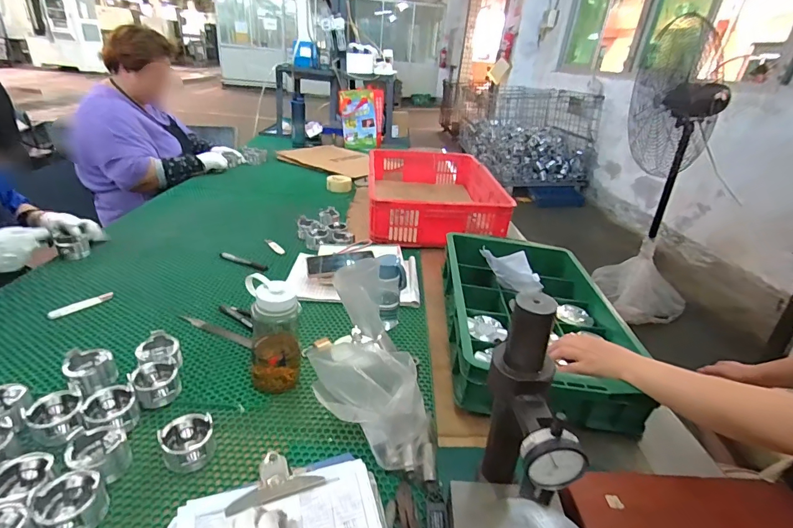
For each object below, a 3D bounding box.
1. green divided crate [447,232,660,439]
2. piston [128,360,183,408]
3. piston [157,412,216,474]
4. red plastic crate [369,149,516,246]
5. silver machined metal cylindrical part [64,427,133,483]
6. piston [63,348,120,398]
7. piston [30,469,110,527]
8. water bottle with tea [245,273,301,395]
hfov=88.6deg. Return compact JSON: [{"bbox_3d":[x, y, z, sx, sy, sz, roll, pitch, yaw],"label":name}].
[{"bbox_3d":[0.272,0.083,0.831,0.327,0.137,0.525,5,29,1],"label":"green divided crate"},{"bbox_3d":[-0.371,0.186,0.630,0.065,0.046,0.056,-14,34,-30],"label":"piston"},{"bbox_3d":[-0.283,0.243,0.552,0.061,0.046,0.061,-6,31,-18],"label":"piston"},{"bbox_3d":[0.116,-0.265,1.442,0.416,0.136,0.676,3,28,-6],"label":"red plastic crate"},{"bbox_3d":[-0.383,0.250,0.527,0.064,0.046,0.065,4,29,-2],"label":"silver machined metal cylindrical part"},{"bbox_3d":[-0.480,0.171,0.644,0.062,0.049,0.067,4,29,-2],"label":"piston"},{"bbox_3d":[-0.375,0.278,0.470,0.062,0.048,0.059,4,29,-2],"label":"piston"},{"bbox_3d":[-0.195,0.113,0.651,0.075,0.184,0.081,-6,30,-18],"label":"water bottle with tea"}]

